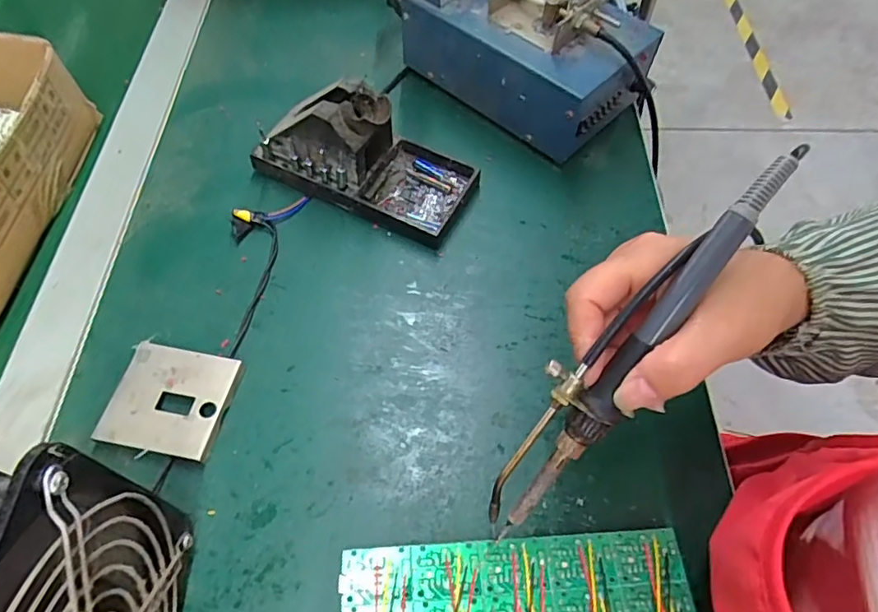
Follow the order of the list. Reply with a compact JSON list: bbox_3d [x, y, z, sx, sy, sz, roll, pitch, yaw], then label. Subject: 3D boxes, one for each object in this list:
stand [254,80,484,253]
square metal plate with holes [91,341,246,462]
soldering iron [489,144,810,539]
[{"bbox_3d":[-0.052,-0.117,0.413,0.159,0.069,0.078,25,62,13],"label":"stand"},{"bbox_3d":[-0.161,0.057,0.341,0.066,0.011,0.064,11,60,4],"label":"square metal plate with holes"},{"bbox_3d":[0.083,0.017,0.252,0.031,0.017,0.208,39,101,19],"label":"soldering iron"}]

